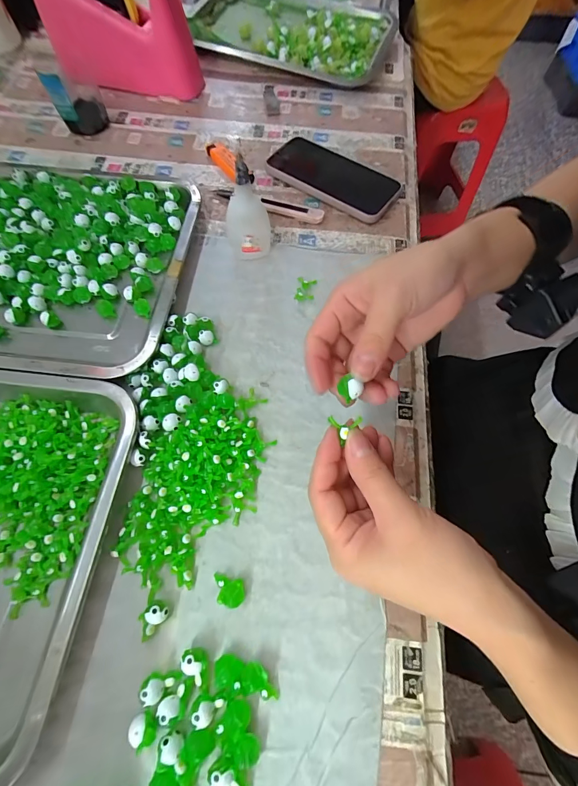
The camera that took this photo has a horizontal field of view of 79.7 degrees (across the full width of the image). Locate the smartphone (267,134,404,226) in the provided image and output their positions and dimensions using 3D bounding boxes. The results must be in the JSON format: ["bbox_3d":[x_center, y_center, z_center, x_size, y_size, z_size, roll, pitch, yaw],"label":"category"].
[{"bbox_3d":[0.058,-0.267,0.424,0.158,0.016,0.086,34,68,13],"label":"smartphone"}]

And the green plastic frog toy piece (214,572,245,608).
[{"bbox_3d":[-0.042,0.138,0.241,0.023,0.011,0.017,12,65,3],"label":"green plastic frog toy piece"}]

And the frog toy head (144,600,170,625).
[{"bbox_3d":[-0.088,0.148,0.233,0.015,0.016,0.013,26,67,9],"label":"frog toy head"}]

